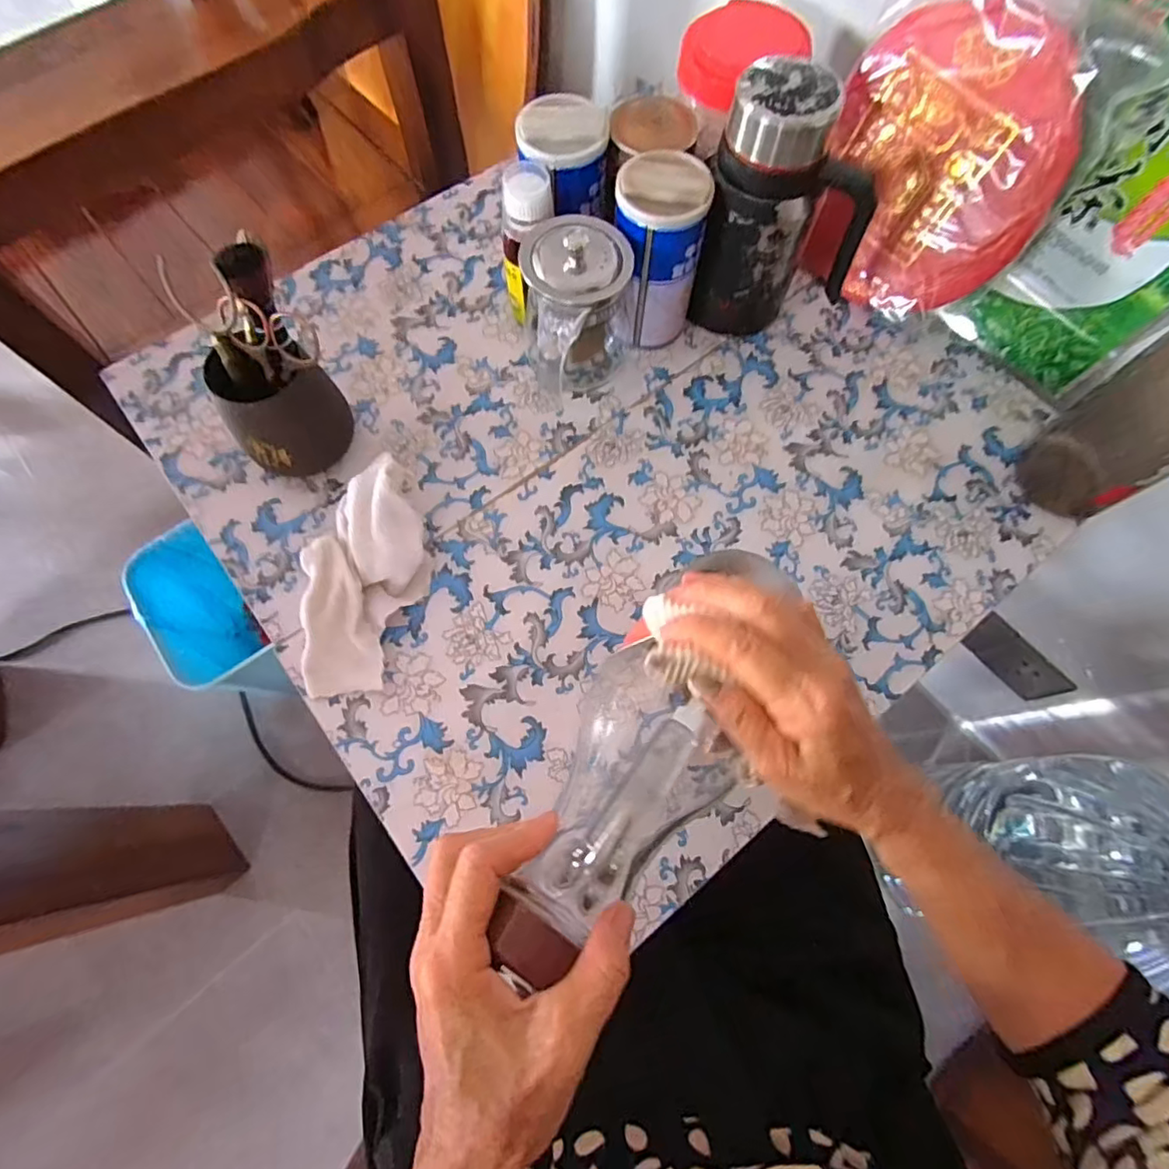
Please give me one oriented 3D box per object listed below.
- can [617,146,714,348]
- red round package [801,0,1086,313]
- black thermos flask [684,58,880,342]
[{"bbox_3d":[0.055,-0.246,0.449,0.063,0.126,0.059,0,71,-1],"label":"can"},{"bbox_3d":[0.253,-0.300,0.432,0.017,0.184,0.169,-32,53,-32],"label":"red round package"},{"bbox_3d":[0.145,-0.268,0.436,0.111,0.166,0.072,7,71,1],"label":"black thermos flask"}]

